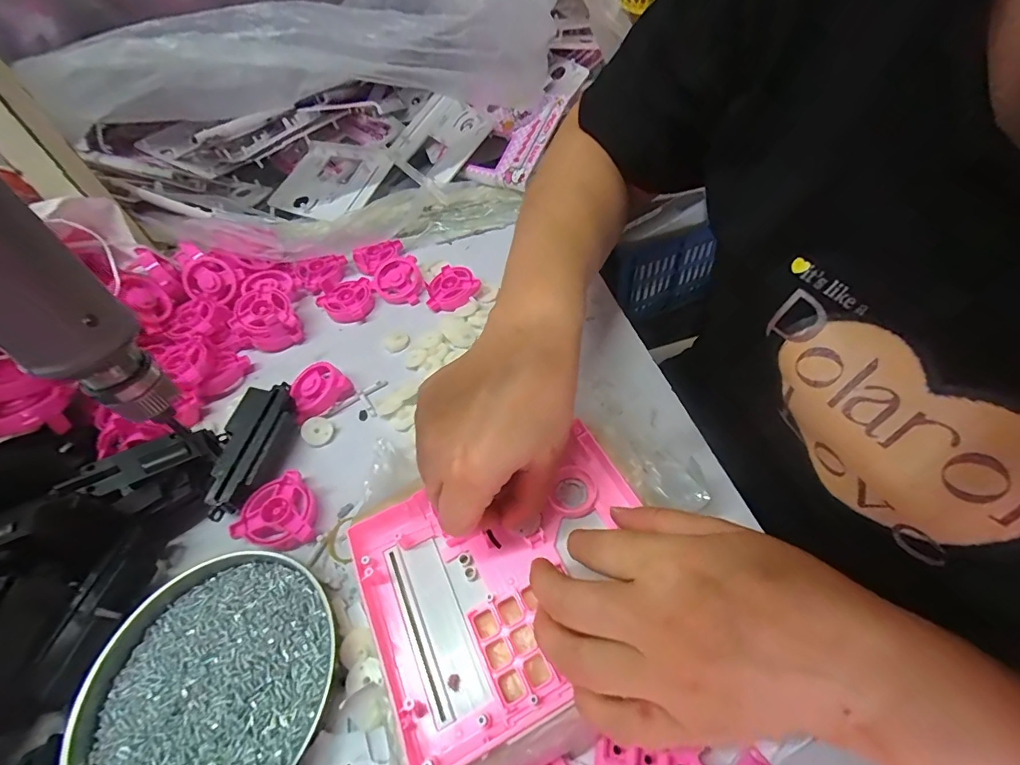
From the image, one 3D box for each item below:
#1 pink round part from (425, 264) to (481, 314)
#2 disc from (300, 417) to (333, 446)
[{"bbox_3d":[-0.057,-0.098,0.449,0.050,0.018,0.054,-3,52,4],"label":"pink round part"},{"bbox_3d":[-0.154,0.038,0.358,0.022,0.010,0.019,-33,57,-22],"label":"disc"}]

